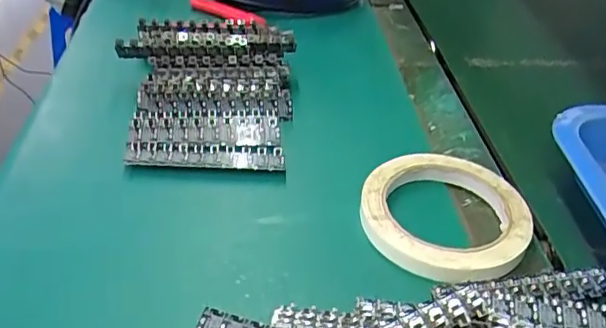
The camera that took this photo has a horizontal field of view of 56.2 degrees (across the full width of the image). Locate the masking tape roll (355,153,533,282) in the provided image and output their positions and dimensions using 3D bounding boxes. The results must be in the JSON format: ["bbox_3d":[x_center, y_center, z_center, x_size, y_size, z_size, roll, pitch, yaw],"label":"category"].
[{"bbox_3d":[0.088,0.032,0.357,0.099,0.017,0.101,2,38,-1],"label":"masking tape roll"}]

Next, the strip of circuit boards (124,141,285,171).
[{"bbox_3d":[-0.068,-0.005,0.396,0.108,0.009,0.022,1,38,-2],"label":"strip of circuit boards"}]

